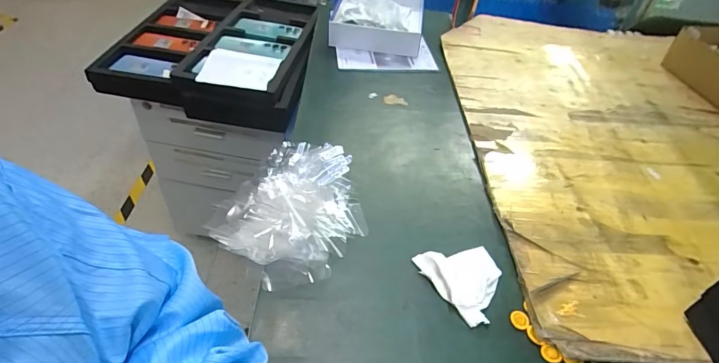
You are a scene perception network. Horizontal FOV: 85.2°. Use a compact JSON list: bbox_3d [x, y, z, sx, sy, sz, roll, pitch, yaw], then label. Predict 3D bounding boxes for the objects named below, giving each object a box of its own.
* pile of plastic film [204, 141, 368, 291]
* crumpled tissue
[{"bbox_3d":[-0.083,0.026,0.493,0.172,0.063,0.186,3,43,-3],"label":"pile of plastic film"},{"bbox_3d":[0.126,0.107,0.462,0.088,0.015,0.098,-26,52,-30],"label":"crumpled tissue"}]

